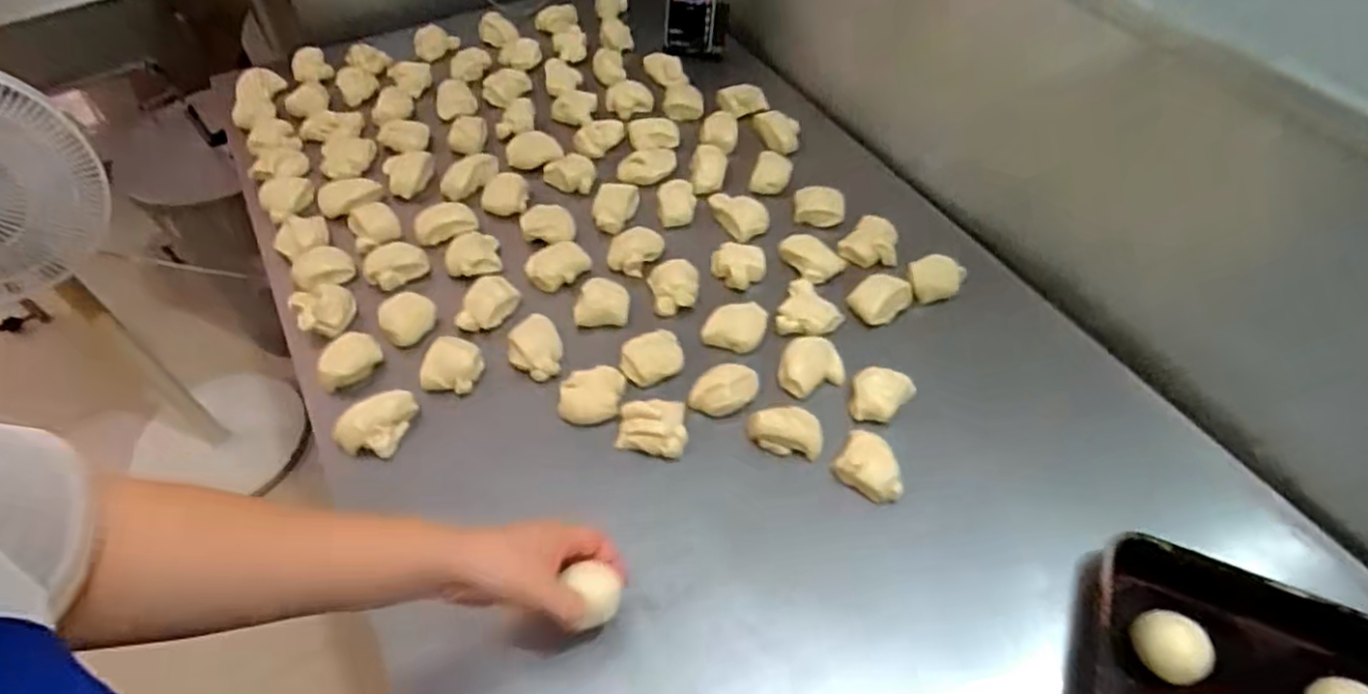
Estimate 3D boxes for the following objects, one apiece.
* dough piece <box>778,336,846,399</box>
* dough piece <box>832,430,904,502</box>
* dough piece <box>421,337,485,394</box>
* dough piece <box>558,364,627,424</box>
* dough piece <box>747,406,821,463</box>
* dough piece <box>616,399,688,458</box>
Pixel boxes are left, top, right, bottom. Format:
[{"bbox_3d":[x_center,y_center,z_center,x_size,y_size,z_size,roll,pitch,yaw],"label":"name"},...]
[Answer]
[{"bbox_3d":[0.136,0.025,0.753,0.065,0.032,0.064,1,51,-1],"label":"dough piece"},{"bbox_3d":[0.180,0.114,0.678,0.067,0.045,0.055,28,56,20],"label":"dough piece"},{"bbox_3d":[-0.244,0.019,0.753,0.057,0.033,0.050,6,51,4],"label":"dough piece"},{"bbox_3d":[-0.095,0.050,0.731,0.066,0.050,0.053,2,51,1],"label":"dough piece"},{"bbox_3d":[0.100,0.082,0.705,0.075,0.037,0.043,6,51,4],"label":"dough piece"},{"bbox_3d":[-0.030,0.083,0.711,0.070,0.048,0.052,6,51,4],"label":"dough piece"}]

